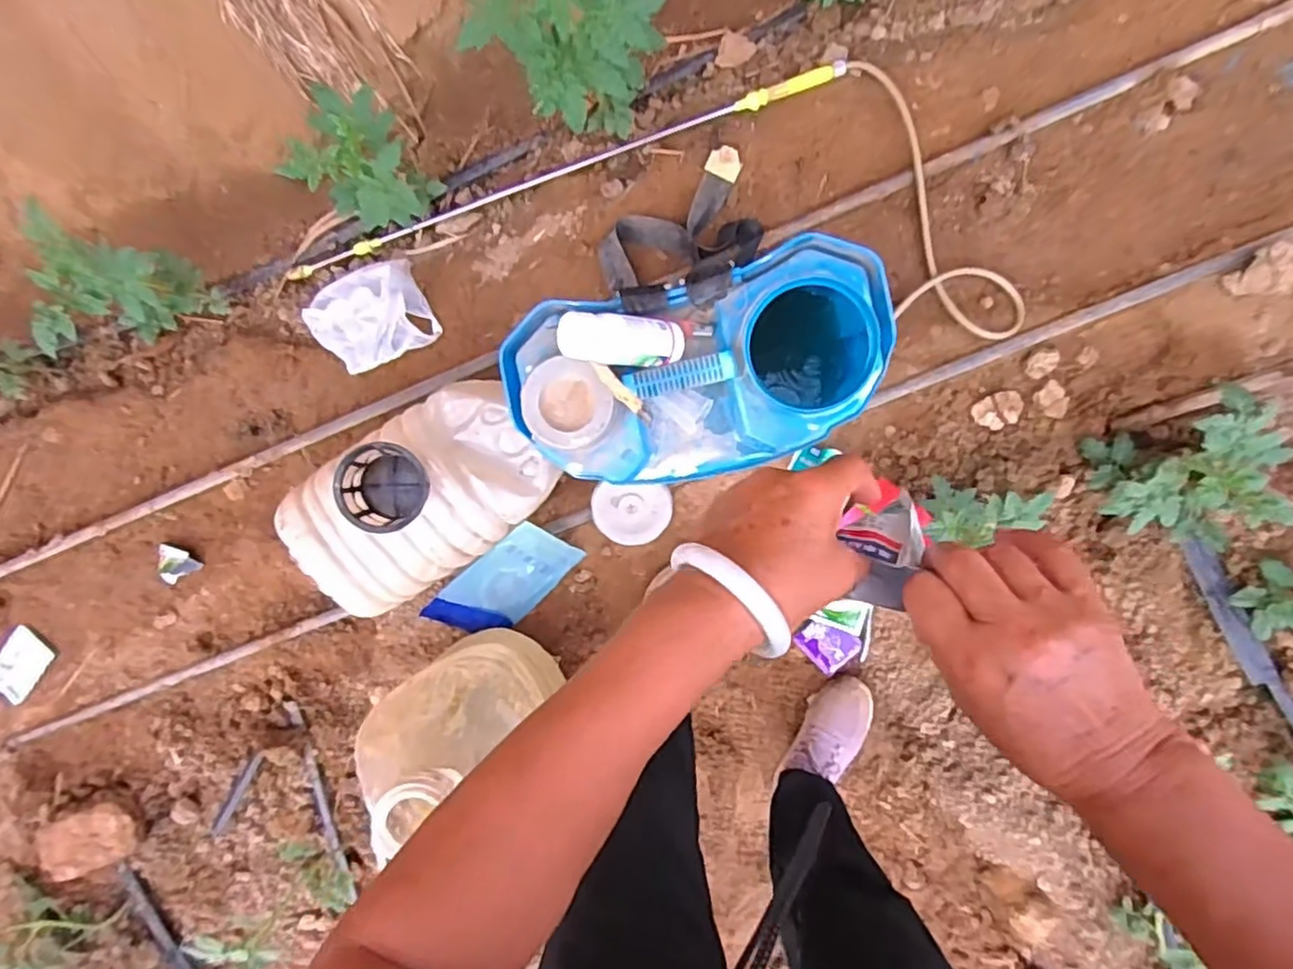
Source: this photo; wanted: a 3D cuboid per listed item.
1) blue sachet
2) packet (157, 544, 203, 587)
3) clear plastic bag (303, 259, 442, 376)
[{"bbox_3d":[-0.228,0.162,1.120,0.225,0.013,0.155,-46,128,5],"label":"blue sachet"},{"bbox_3d":[-0.840,0.146,1.214,0.071,0.036,0.073,34,94,5],"label":"packet"},{"bbox_3d":[-0.459,-0.277,1.122,0.195,0.075,0.160,-30,88,7],"label":"clear plastic bag"}]

